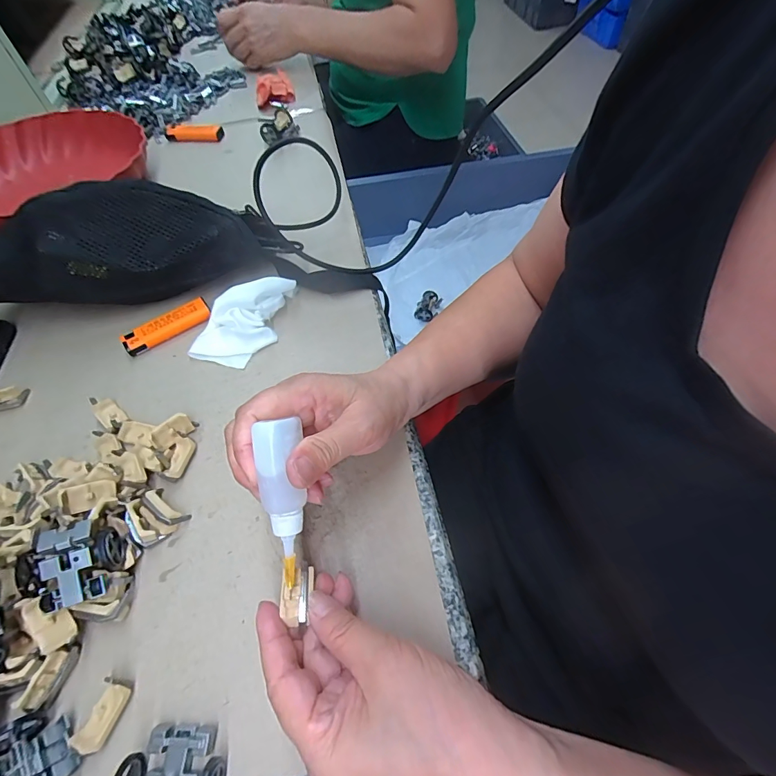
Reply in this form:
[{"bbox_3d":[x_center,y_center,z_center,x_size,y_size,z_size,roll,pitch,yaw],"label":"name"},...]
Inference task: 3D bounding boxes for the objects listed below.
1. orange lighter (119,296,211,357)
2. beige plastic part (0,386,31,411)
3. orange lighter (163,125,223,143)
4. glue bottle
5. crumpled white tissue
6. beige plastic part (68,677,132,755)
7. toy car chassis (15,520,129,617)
[{"bbox_3d":[-0.209,-0.059,0.389,0.080,0.013,0.024,-31,61,-15],"label":"orange lighter"},{"bbox_3d":[-0.334,0.009,0.353,0.036,0.014,0.015,-18,58,-8],"label":"beige plastic part"},{"bbox_3d":[-0.282,-0.367,0.591,0.087,0.014,0.022,8,58,9],"label":"orange lighter"},{"bbox_3d":[-0.055,0.061,0.221,0.019,0.020,0.089,-4,100,1],"label":"glue bottle"},{"bbox_3d":[-0.127,-0.065,0.371,0.054,0.034,0.106,28,64,20],"label":"crumpled white tissue"},{"bbox_3d":[-0.158,0.181,0.227,0.017,0.015,0.033,16,60,14],"label":"beige plastic part"},{"bbox_3d":[-0.194,0.108,0.251,0.051,0.024,0.045,-21,81,-12],"label":"toy car chassis"}]

